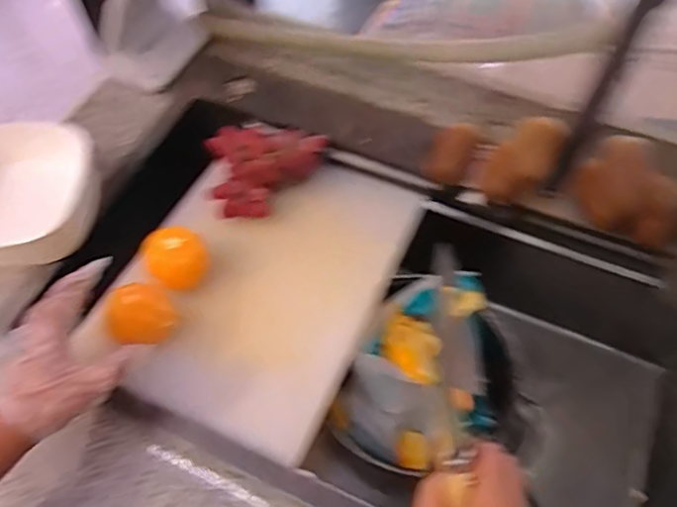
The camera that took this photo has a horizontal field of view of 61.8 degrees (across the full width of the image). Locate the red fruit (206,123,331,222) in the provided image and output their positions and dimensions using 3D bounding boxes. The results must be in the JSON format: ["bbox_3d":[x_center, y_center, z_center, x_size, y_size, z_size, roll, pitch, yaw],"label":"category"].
[{"bbox_3d":[-0.084,-0.104,0.678,0.142,0.054,0.103,-12,59,-6],"label":"red fruit"}]

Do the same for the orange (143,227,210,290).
[{"bbox_3d":[-0.173,0.004,0.604,0.061,0.048,0.066,-32,63,-17],"label":"orange"}]

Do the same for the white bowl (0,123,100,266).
[{"bbox_3d":[-0.375,-0.070,0.631,0.180,0.050,0.157,-11,59,-6],"label":"white bowl"}]

